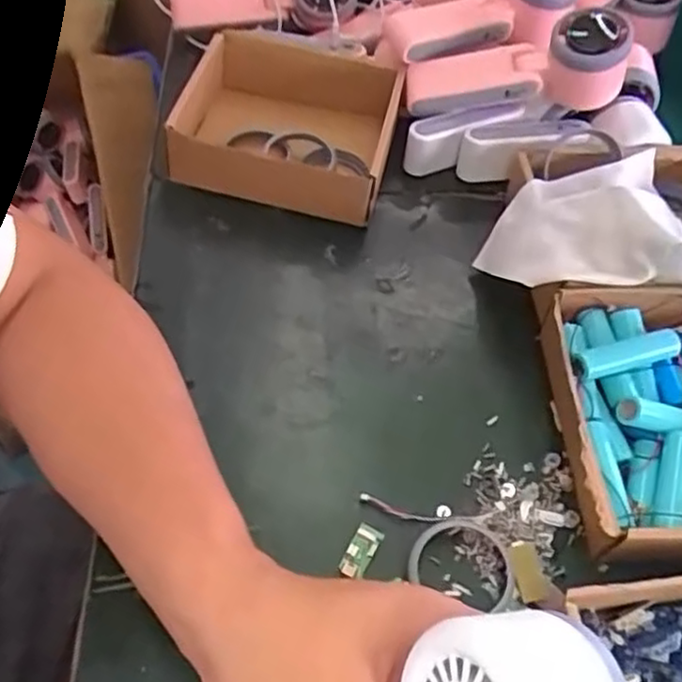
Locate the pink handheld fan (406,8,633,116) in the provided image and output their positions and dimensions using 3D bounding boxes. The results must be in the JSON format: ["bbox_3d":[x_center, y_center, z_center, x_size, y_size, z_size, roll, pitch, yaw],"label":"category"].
[{"bbox_3d":[0.136,-0.204,0.539,0.166,0.071,0.052,-2,51,22],"label":"pink handheld fan"}]

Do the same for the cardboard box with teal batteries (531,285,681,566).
[{"bbox_3d":[0.209,0.051,0.425,0.157,0.056,0.172,4,56,-3],"label":"cardboard box with teal batteries"}]

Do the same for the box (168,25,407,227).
[{"bbox_3d":[-0.043,-0.168,0.548,0.162,0.058,0.143,12,55,2],"label":"box"}]

